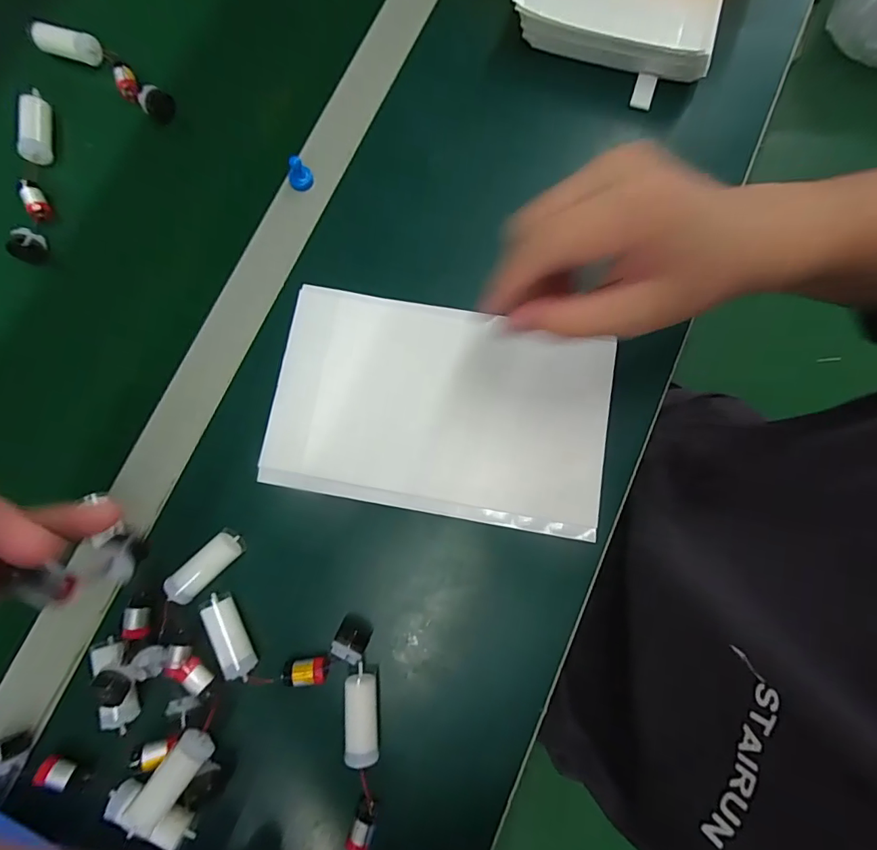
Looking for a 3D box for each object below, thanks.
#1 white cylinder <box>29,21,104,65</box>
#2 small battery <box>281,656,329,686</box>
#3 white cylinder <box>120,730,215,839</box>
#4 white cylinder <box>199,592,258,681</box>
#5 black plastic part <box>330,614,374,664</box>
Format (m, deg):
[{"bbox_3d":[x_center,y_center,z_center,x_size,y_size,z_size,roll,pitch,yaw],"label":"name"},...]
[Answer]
[{"bbox_3d":[-0.313,-0.321,0.398,0.056,0.019,0.018,17,80,3],"label":"white cylinder"},{"bbox_3d":[-0.085,0.160,0.307,0.030,0.015,0.015,-5,80,0],"label":"small battery"},{"bbox_3d":[-0.163,0.217,0.287,0.020,0.023,0.062,37,82,7],"label":"white cylinder"},{"bbox_3d":[-0.137,0.138,0.308,0.019,0.018,0.054,-29,81,-5],"label":"white cylinder"},{"bbox_3d":[-0.057,0.140,0.308,0.022,0.025,0.018,22,81,4],"label":"black plastic part"}]

